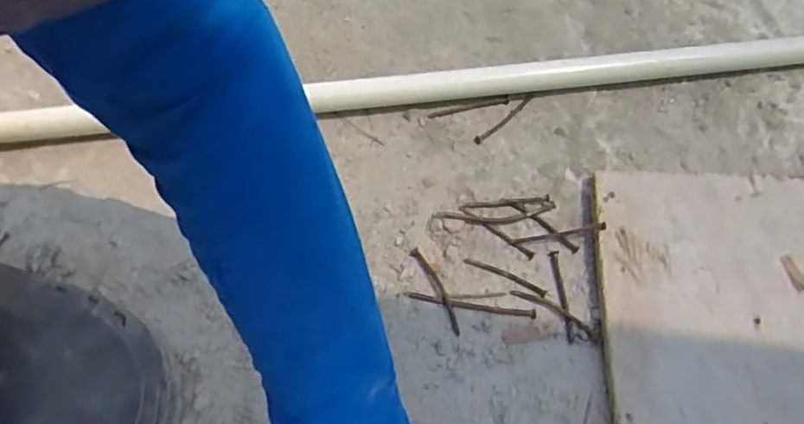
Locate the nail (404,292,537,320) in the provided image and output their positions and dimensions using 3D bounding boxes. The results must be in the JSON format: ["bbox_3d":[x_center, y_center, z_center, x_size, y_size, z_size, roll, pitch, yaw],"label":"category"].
[{"bbox_3d":[0.053,0.074,0.492,0.103,0.004,0.008,8,64,2],"label":"nail"}]

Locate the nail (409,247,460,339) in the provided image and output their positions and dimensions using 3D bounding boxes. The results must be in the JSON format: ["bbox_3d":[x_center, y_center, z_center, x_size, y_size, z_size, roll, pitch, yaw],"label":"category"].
[{"bbox_3d":[0.028,0.061,0.495,0.012,0.005,0.077,-24,67,-13],"label":"nail"}]

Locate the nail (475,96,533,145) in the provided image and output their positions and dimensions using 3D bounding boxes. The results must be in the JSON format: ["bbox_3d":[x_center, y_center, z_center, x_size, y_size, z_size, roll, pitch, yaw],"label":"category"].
[{"bbox_3d":[0.093,-0.084,0.570,0.073,0.004,0.007,-39,71,-19],"label":"nail"}]

